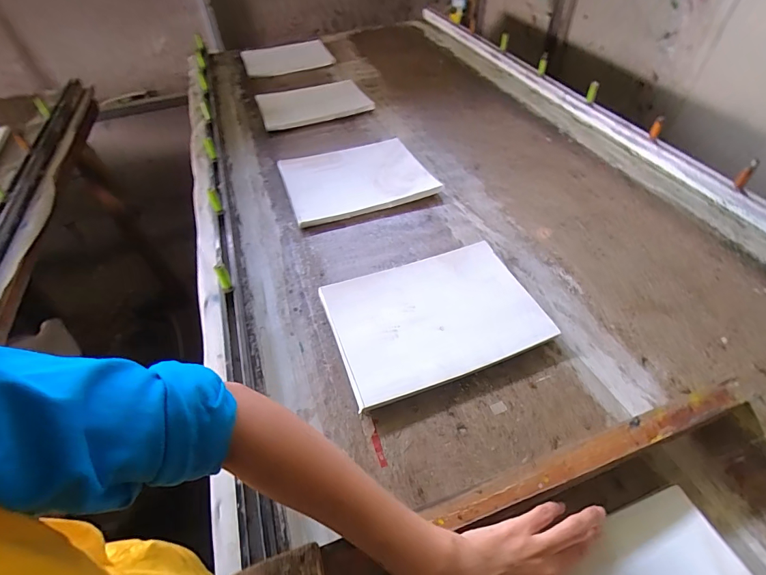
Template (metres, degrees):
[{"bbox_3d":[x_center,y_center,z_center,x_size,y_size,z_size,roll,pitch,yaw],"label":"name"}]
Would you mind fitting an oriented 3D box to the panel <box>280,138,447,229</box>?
[{"bbox_3d":[-0.055,-0.213,0.752,0.264,0.027,0.205,-16,49,-12],"label":"panel"}]

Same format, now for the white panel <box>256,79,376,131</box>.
[{"bbox_3d":[-0.190,-0.498,1.021,0.274,0.026,0.243,-17,49,-11],"label":"white panel"}]

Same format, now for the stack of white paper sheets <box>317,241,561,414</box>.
[{"bbox_3d":[0.067,0.039,0.525,0.266,0.023,0.196,-16,49,-12],"label":"stack of white paper sheets"}]

